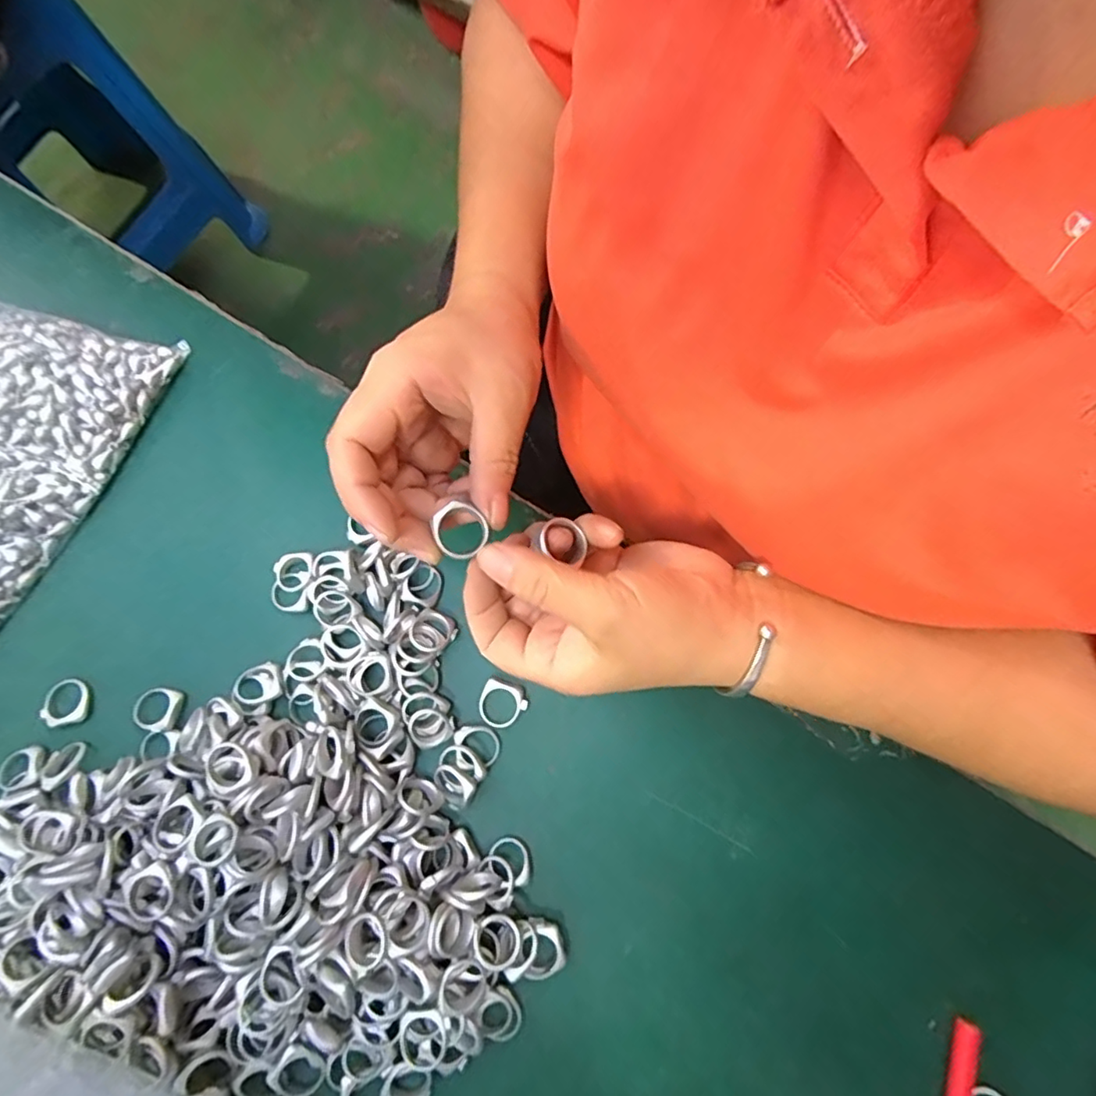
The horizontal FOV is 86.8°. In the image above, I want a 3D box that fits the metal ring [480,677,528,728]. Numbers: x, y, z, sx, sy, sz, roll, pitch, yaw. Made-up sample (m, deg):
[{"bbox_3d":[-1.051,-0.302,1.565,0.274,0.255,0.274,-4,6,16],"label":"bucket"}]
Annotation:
[{"bbox_3d":[-0.023,0.079,0.293,0.023,0.004,0.023,0,77,1],"label":"metal ring"}]

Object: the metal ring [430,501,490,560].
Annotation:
[{"bbox_3d":[-0.037,-0.008,0.240,0.021,0.009,0.022,0,77,1],"label":"metal ring"}]

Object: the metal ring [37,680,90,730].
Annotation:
[{"bbox_3d":[-0.250,0.080,0.299,0.024,0.005,0.023,0,77,1],"label":"metal ring"}]

